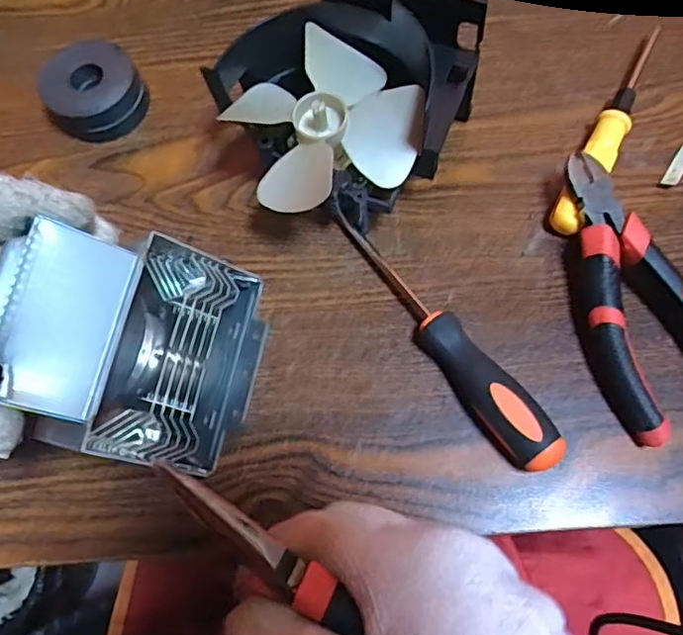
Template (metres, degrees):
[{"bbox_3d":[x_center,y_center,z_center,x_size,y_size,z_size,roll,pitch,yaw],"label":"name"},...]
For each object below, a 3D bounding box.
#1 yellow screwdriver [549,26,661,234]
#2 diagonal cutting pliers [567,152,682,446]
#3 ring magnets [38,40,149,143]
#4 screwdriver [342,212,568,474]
[{"bbox_3d":[0.165,-0.117,0.371,0.019,0.024,0.159,26,74,14],"label":"yellow screwdriver"},{"bbox_3d":[0.152,-0.013,0.327,0.055,0.030,0.151,-16,69,-1],"label":"diagonal cutting pliers"},{"bbox_3d":[-0.165,-0.150,0.409,0.059,0.031,0.059,-2,70,5],"label":"ring magnets"},{"bbox_3d":[0.053,0.005,0.328,0.025,0.029,0.173,-34,70,-7],"label":"screwdriver"}]

